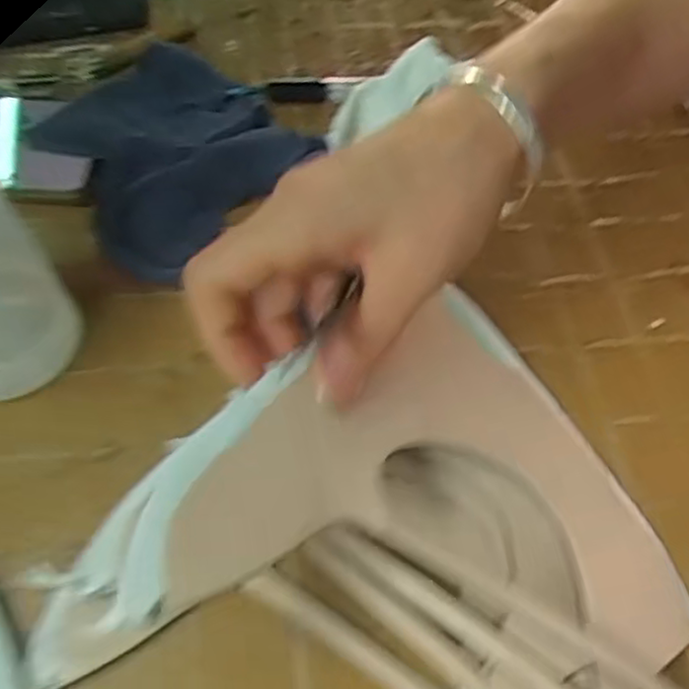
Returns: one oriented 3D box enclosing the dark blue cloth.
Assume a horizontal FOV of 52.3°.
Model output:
[{"bbox_3d":[-0.095,-0.107,0.384,0.123,0.021,0.130,-38,66,-24],"label":"dark blue cloth"}]

